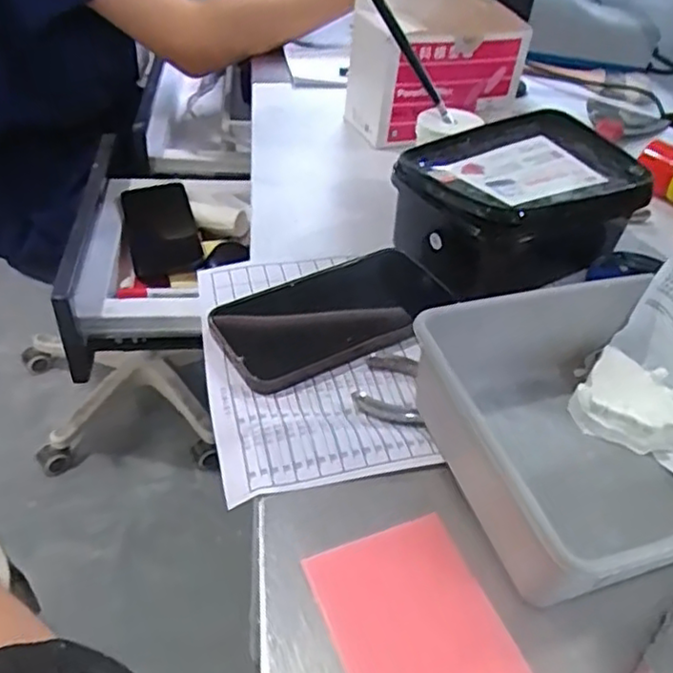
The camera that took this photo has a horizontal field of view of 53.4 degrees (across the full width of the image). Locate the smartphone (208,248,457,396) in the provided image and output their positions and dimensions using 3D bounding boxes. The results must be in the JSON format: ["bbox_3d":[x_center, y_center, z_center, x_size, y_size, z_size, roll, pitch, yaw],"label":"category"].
[{"bbox_3d":[0.003,-0.017,0.458,0.169,0.013,0.080,-19,48,-26],"label":"smartphone"}]

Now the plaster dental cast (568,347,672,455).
[{"bbox_3d":[0.177,0.044,0.392,0.067,0.029,0.052,31,47,25],"label":"plaster dental cast"}]

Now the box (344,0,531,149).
[{"bbox_3d":[0.107,-0.285,0.654,0.173,0.166,0.088,-13,45,-21],"label":"box"}]

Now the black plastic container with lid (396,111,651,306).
[{"bbox_3d":[0.140,-0.103,0.522,0.197,0.077,0.120,-20,48,-27],"label":"black plastic container with lid"}]

